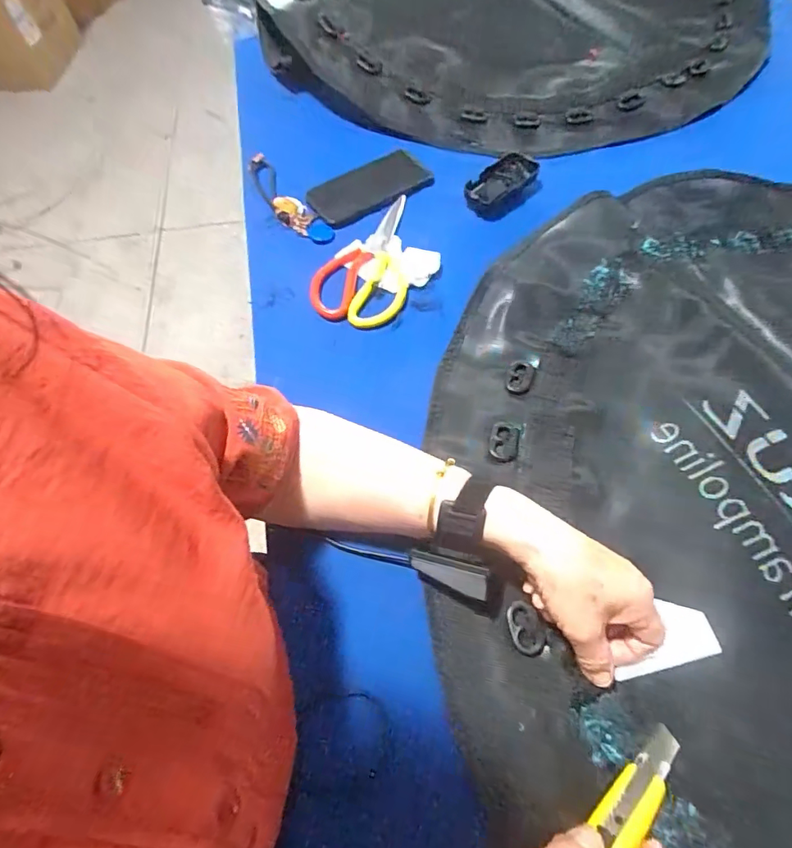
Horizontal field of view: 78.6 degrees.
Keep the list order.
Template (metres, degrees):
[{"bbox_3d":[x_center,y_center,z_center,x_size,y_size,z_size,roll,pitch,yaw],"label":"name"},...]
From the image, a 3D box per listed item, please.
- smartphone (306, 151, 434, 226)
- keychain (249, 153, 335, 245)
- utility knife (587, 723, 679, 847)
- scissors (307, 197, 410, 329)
[{"bbox_3d":[-0.037,-0.321,0.660,0.165,0.013,0.077,-34,66,-16],"label":"smartphone"},{"bbox_3d":[-0.153,-0.304,0.650,0.049,0.011,0.200,-31,65,-15],"label":"keychain"},{"bbox_3d":[0.143,0.246,0.302,0.026,0.016,0.134,41,51,21],"label":"utility knife"},{"bbox_3d":[-0.031,-0.209,0.592,0.105,0.014,0.209,10,62,7],"label":"scissors"}]

